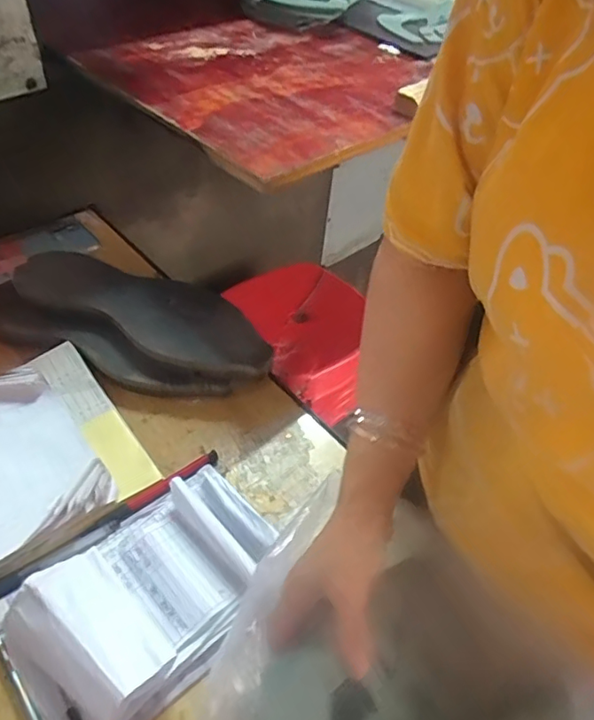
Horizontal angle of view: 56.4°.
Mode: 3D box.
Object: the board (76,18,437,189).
[{"bbox_3d":[-0.022,-0.347,0.674,0.379,0.015,0.369,-32,57,-31],"label":"board"}]

